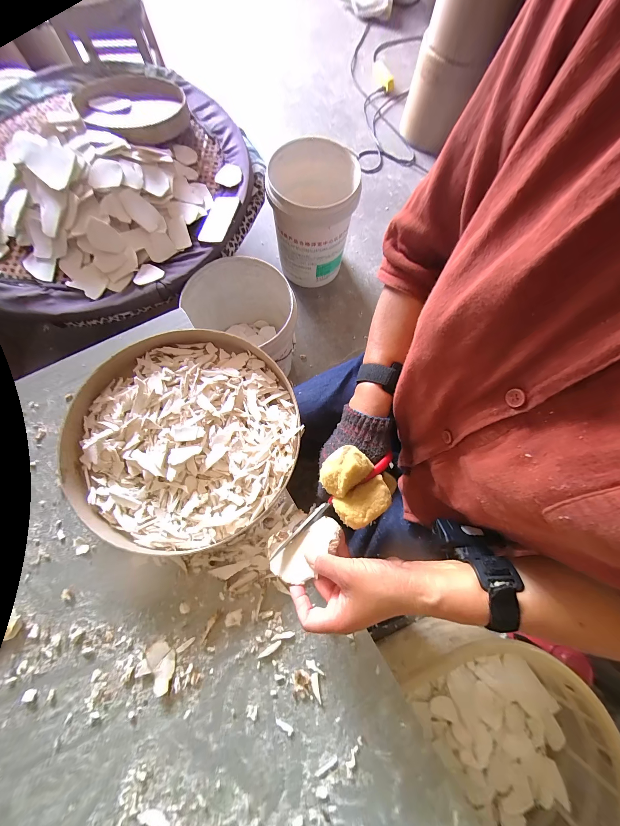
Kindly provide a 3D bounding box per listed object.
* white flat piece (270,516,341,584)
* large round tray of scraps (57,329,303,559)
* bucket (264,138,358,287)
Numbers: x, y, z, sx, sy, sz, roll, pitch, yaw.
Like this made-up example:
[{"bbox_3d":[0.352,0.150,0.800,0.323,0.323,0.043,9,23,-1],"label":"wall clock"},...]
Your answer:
[{"bbox_3d":[-0.003,0.156,0.303,0.087,0.009,0.041,-44,64,-5],"label":"white flat piece"},{"bbox_3d":[-0.169,0.026,0.377,0.299,0.043,0.293,1,74,-2],"label":"large round tray of scraps"},{"bbox_3d":[0.004,-0.664,0.936,0.252,0.377,0.244,1,75,-2],"label":"bucket"}]

